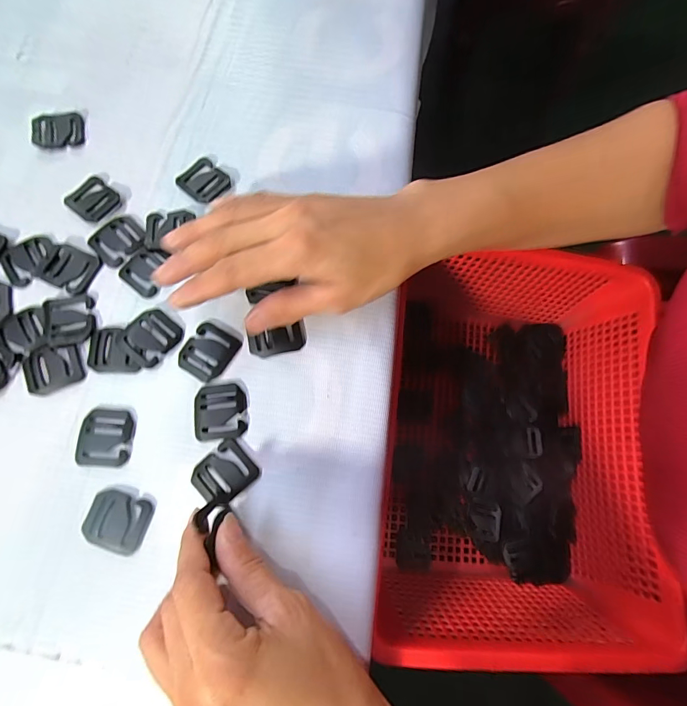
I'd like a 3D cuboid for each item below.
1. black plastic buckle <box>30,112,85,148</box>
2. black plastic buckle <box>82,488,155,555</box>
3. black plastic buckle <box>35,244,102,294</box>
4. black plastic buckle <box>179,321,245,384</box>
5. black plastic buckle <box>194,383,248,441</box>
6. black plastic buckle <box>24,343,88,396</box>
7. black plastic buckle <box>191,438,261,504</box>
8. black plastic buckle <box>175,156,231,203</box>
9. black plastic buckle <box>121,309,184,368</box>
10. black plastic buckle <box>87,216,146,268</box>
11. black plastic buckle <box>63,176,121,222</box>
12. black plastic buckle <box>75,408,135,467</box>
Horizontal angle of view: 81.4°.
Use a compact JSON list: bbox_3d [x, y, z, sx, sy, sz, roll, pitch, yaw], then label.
[{"bbox_3d":[-0.217,-0.169,0.303,0.035,0.006,0.030,-14,76,-4],"label":"black plastic buckle"},{"bbox_3d":[-0.134,0.099,0.235,0.036,0.004,0.031,19,76,5],"label":"black plastic buckle"},{"bbox_3d":[-0.189,-0.059,0.274,0.034,0.004,0.030,25,77,6],"label":"black plastic buckle"},{"bbox_3d":[-0.088,-0.002,0.260,0.031,0.004,0.036,35,78,8],"label":"black plastic buckle"},{"bbox_3d":[-0.078,0.037,0.252,0.031,0.004,0.034,-7,76,-2],"label":"black plastic buckle"},{"bbox_3d":[-0.188,0.009,0.257,0.036,0.004,0.030,-21,76,-5],"label":"black plastic buckle"},{"bbox_3d":[-0.072,0.073,0.241,0.033,0.006,0.030,-43,79,-10],"label":"black plastic buckle"},{"bbox_3d":[-0.102,-0.126,0.291,0.037,0.006,0.030,40,79,9],"label":"black plastic buckle"},{"bbox_3d":[-0.126,-0.011,0.260,0.030,0.008,0.033,43,79,10],"label":"black plastic buckle"},{"bbox_3d":[-0.159,-0.080,0.279,0.034,0.004,0.032,-44,80,-10],"label":"black plastic buckle"},{"bbox_3d":[-0.180,-0.110,0.287,0.035,0.004,0.029,37,78,9],"label":"black plastic buckle"},{"bbox_3d":[-0.148,0.052,0.248,0.031,0.005,0.035,3,75,1],"label":"black plastic buckle"}]

